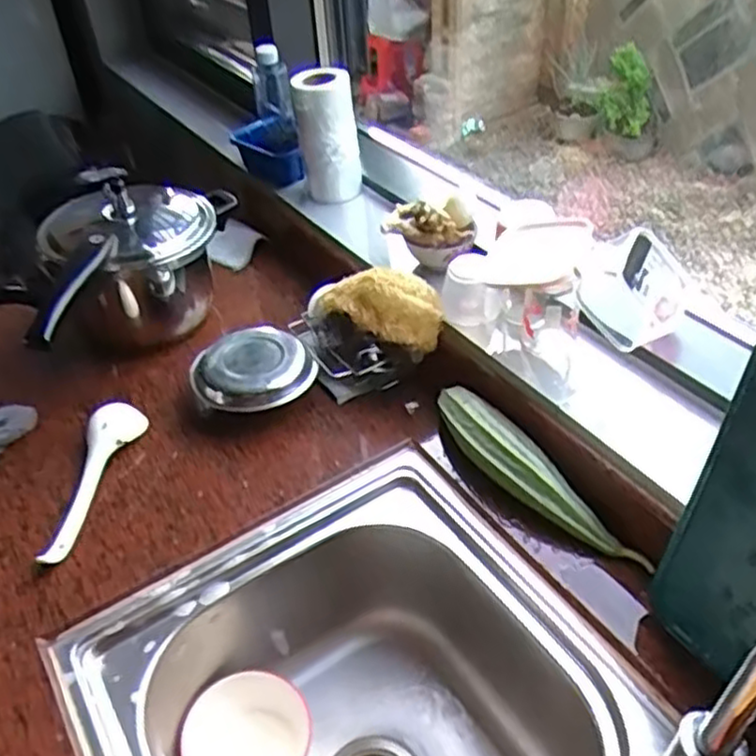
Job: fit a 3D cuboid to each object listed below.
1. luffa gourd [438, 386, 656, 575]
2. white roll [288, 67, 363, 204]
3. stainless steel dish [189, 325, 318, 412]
[{"bbox_3d":[0.158,0.103,0.770,0.054,0.058,0.283,-25,45,-22],"label":"luffa gourd"},{"bbox_3d":[-0.077,-0.368,1.102,0.083,0.171,0.086,-13,42,-9],"label":"white roll"},{"bbox_3d":[-0.154,-0.003,0.900,0.144,0.061,0.146,-16,42,-12],"label":"stainless steel dish"}]

